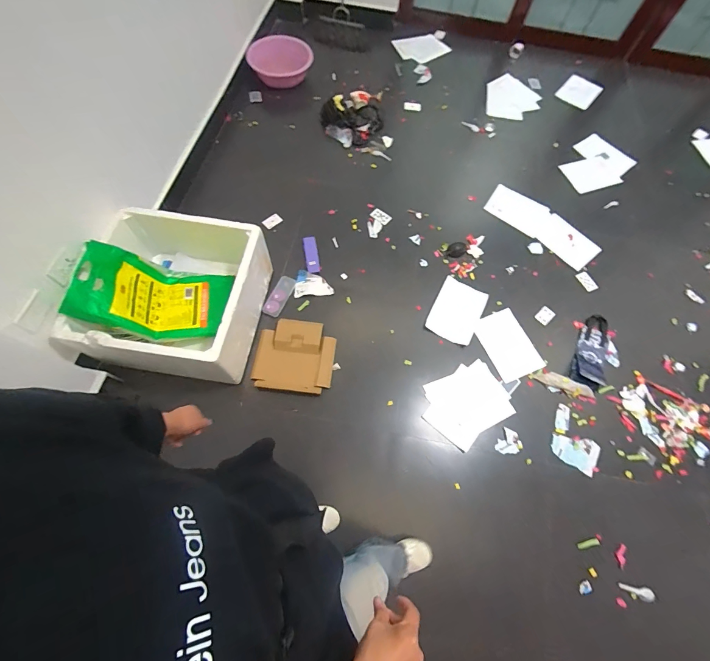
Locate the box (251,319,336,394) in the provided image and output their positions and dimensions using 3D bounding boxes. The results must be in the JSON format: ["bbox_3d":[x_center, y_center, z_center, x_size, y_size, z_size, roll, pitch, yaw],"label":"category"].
[{"bbox_3d":[-0.237,0.099,1.387,0.305,0.033,0.291,7,68,3],"label":"box"}]

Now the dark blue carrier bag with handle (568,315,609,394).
[{"bbox_3d":[0.996,0.083,1.435,0.130,0.024,0.342,27,70,10],"label":"dark blue carrier bag with handle"}]

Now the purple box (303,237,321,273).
[{"bbox_3d":[-0.197,-0.347,1.578,0.056,0.032,0.181,-9,68,-4],"label":"purple box"}]

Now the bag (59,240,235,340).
[{"bbox_3d":[-0.718,-0.128,1.267,0.387,0.308,0.320,4,67,-2],"label":"bag"}]

